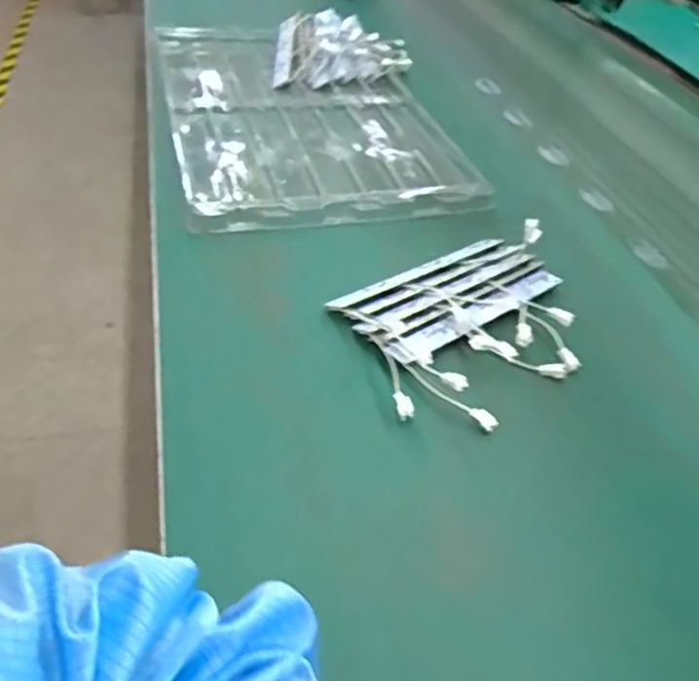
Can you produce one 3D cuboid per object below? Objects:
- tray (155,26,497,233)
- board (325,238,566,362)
[{"bbox_3d":[-0.067,-0.305,0.858,0.318,0.020,0.551,-6,43,-15],"label":"tray"},{"bbox_3d":[0.110,-0.024,0.559,0.191,0.007,0.030,-25,51,-31],"label":"board"}]

